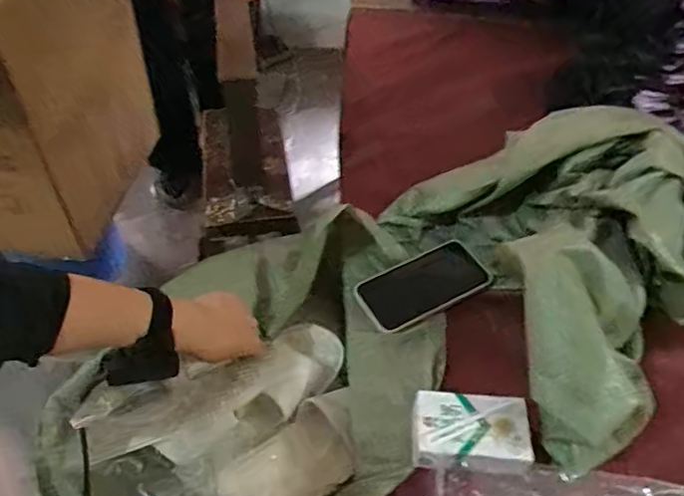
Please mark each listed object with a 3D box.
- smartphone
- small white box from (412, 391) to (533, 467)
[{"bbox_3d":[0.103,0.046,0.726,0.167,0.014,0.083,-22,53,-21],"label":"smartphone"},{"bbox_3d":[0.127,0.181,0.575,0.112,0.025,0.068,1,49,-2],"label":"small white box"}]

